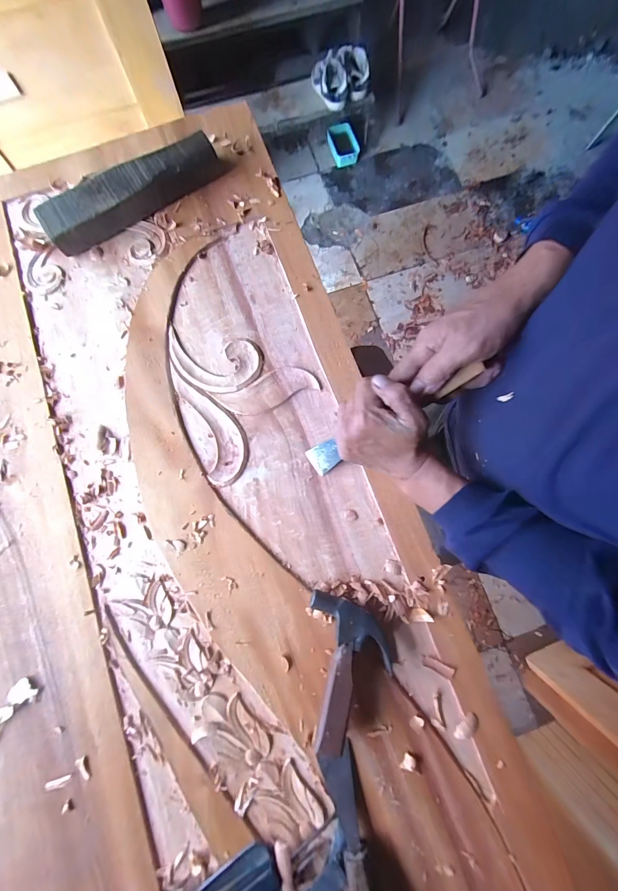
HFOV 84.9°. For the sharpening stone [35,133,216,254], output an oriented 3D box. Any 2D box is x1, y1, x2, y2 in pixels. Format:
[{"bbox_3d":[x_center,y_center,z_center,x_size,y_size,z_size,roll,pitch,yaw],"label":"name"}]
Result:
[{"bbox_3d":[-0.252,-0.359,0.478,0.250,0.054,0.054,-32,81,-6],"label":"sharpening stone"}]

